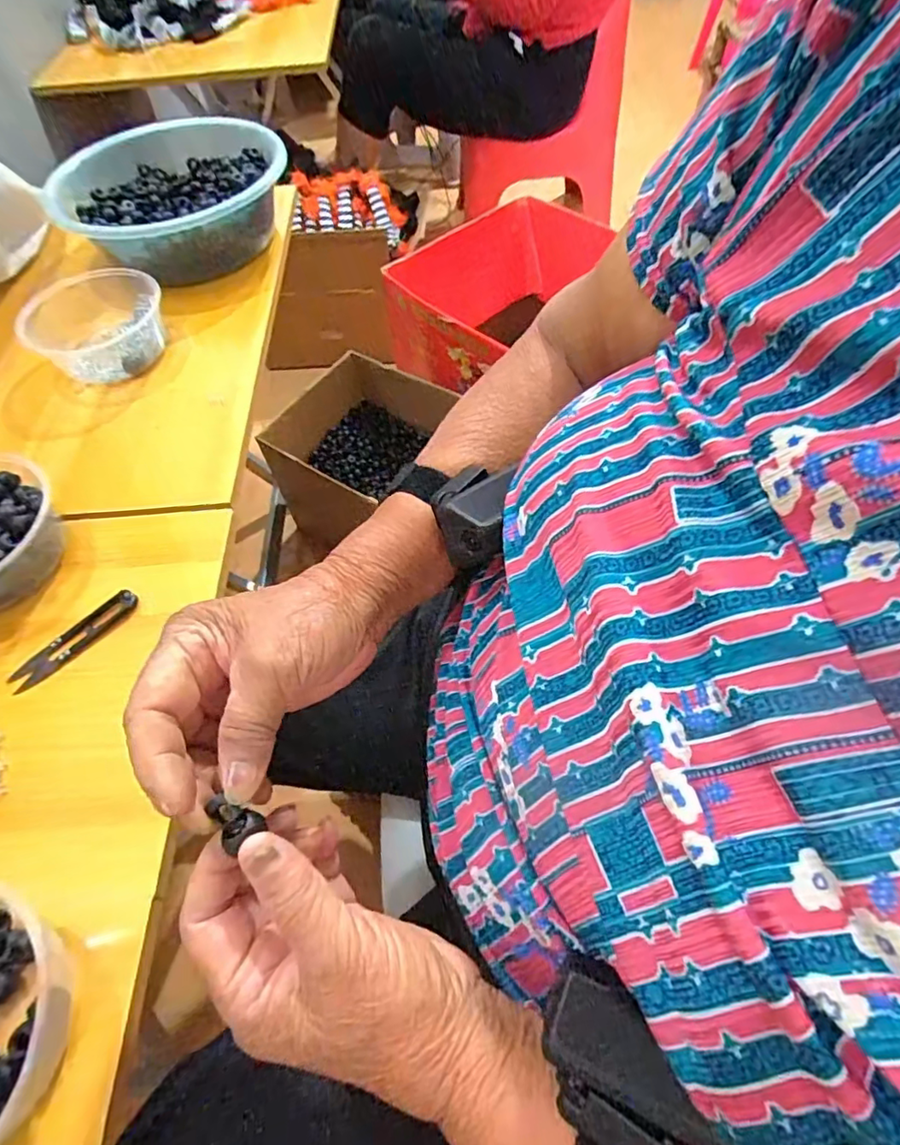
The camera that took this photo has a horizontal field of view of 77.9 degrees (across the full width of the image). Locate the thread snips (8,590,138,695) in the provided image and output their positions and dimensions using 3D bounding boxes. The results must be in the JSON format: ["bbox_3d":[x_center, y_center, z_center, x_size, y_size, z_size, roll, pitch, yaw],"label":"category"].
[{"bbox_3d":[-0.286,0.050,0.424,0.023,0.010,0.100,40,64,22],"label":"thread snips"}]

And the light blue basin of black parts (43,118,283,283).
[{"bbox_3d":[-0.322,-0.446,0.683,0.260,0.103,0.236,-32,63,-21],"label":"light blue basin of black parts"}]

